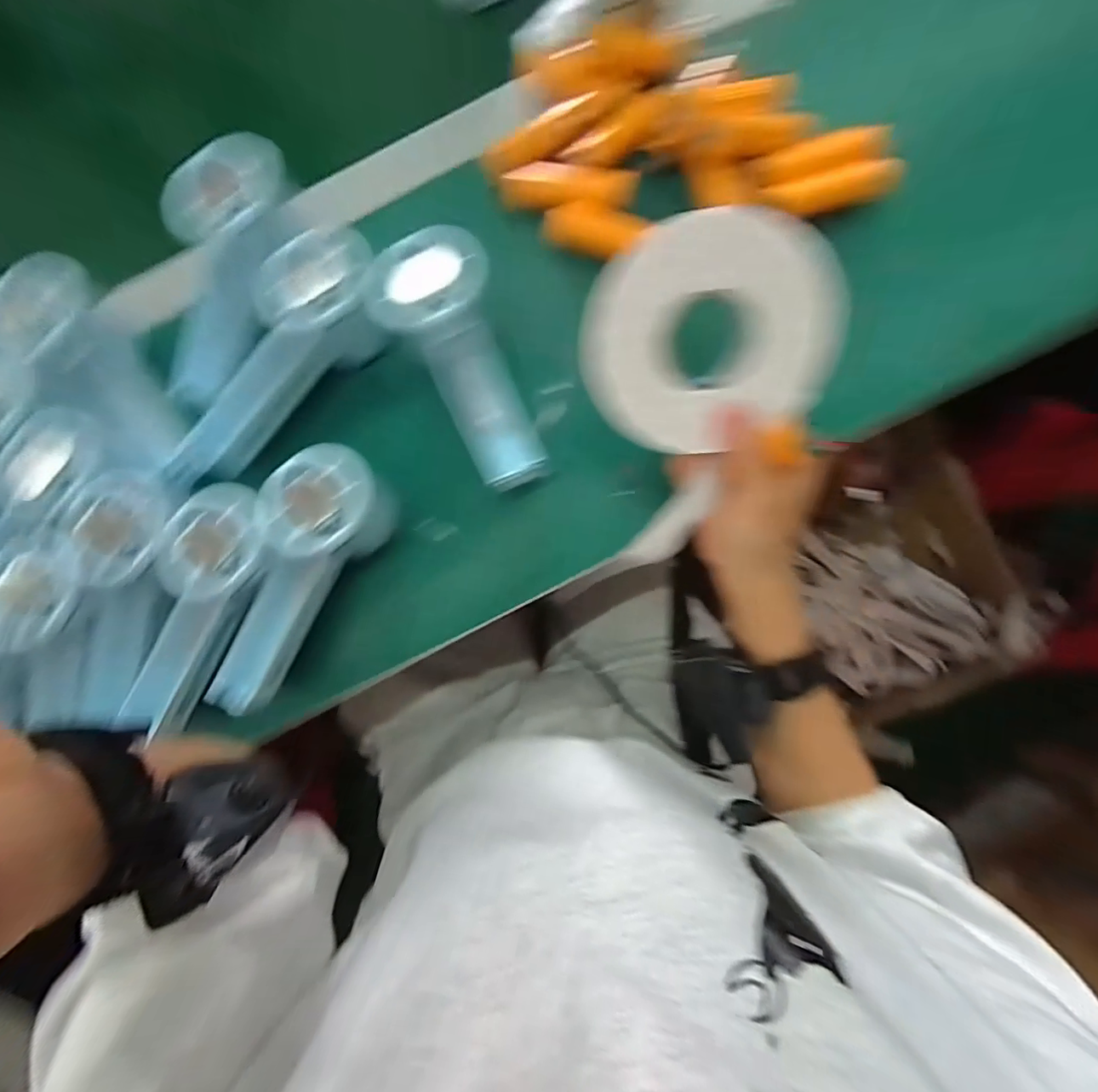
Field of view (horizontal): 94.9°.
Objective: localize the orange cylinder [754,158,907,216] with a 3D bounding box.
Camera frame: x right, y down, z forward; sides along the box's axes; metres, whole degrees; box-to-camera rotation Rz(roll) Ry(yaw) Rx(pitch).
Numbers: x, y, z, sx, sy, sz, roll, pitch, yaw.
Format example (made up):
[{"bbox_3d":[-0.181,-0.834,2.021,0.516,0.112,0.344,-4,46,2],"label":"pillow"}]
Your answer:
[{"bbox_3d":[0.171,-0.221,0.312,0.077,0.020,0.027,-11,83,3],"label":"orange cylinder"}]

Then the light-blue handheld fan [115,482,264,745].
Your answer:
[{"bbox_3d":[-0.206,0.040,0.295,0.054,0.025,0.154,23,99,6],"label":"light-blue handheld fan"}]

